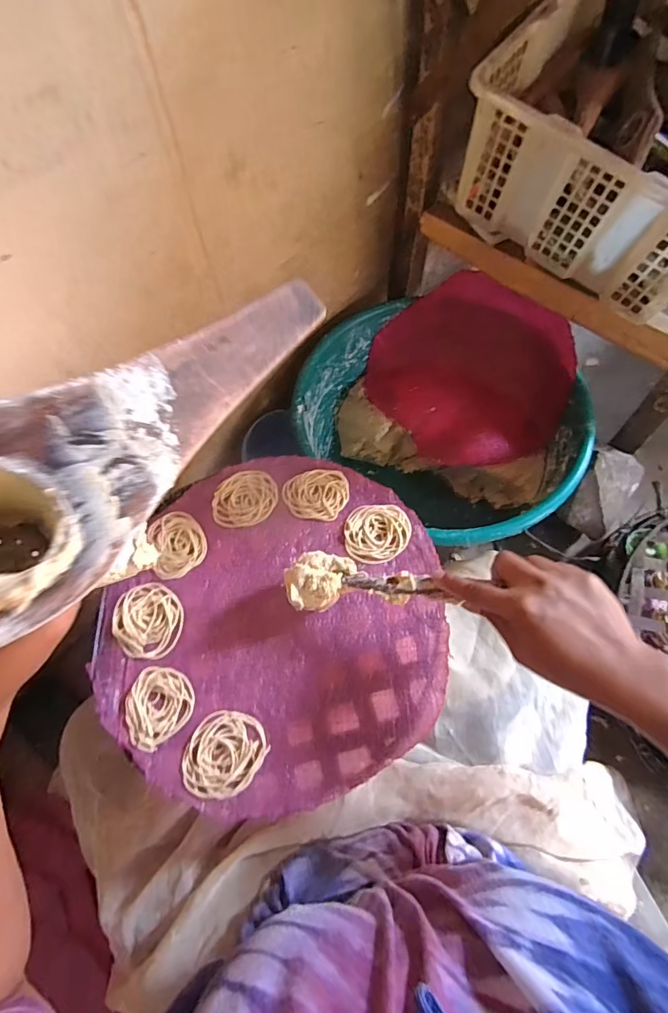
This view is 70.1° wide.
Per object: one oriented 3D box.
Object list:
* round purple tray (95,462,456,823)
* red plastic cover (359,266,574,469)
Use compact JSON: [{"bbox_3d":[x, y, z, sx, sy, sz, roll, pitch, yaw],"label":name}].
[{"bbox_3d":[-0.055,0.112,0.498,0.339,0.012,0.351,-1,65,1],"label":"round purple tray"},{"bbox_3d":[0.215,-0.214,0.774,0.295,0.063,0.320,-41,77,16],"label":"red plastic cover"}]

